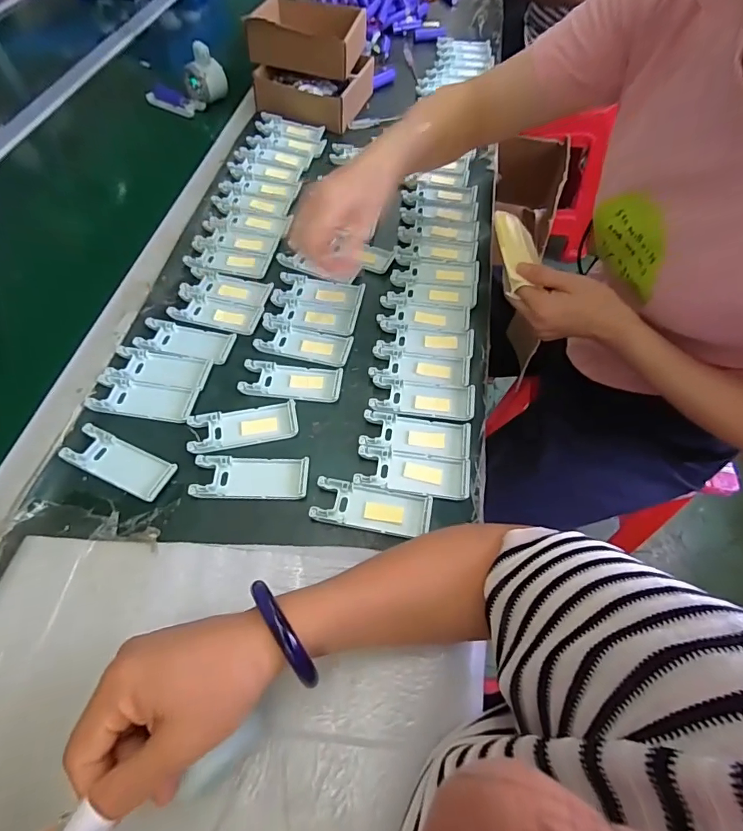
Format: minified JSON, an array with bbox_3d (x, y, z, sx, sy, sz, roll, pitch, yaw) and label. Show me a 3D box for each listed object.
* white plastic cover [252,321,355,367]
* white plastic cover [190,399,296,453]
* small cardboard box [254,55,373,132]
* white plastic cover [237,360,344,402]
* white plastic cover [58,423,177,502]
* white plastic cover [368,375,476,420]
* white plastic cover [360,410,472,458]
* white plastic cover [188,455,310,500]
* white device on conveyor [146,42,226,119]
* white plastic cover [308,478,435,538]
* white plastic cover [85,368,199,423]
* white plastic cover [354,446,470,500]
[{"bbox_3d":[-0.075,-0.080,0.498,0.103,0.006,0.042,11,59,5],"label":"white plastic cover"},{"bbox_3d":[-0.126,0.011,0.442,0.104,0.006,0.043,-11,59,-8],"label":"white plastic cover"},{"bbox_3d":[-0.092,-0.555,0.754,0.164,0.048,0.157,17,60,9],"label":"small cardboard box"},{"bbox_3d":[-0.084,-0.037,0.471,0.103,0.006,0.043,6,58,2],"label":"white plastic cover"},{"bbox_3d":[-0.236,0.043,0.416,0.102,0.006,0.039,22,60,11],"label":"white plastic cover"},{"bbox_3d":[0.053,-0.018,0.460,0.104,0.007,0.043,7,58,3],"label":"white plastic cover"},{"bbox_3d":[0.044,0.019,0.437,0.103,0.007,0.039,9,59,4],"label":"white plastic cover"},{"bbox_3d":[-0.111,0.058,0.414,0.103,0.008,0.040,2,58,-1],"label":"white plastic cover"},{"bbox_3d":[-0.313,-0.559,0.745,0.134,0.078,0.061,-15,60,-11],"label":"white device on conveyor"},{"bbox_3d":[0.000,0.083,0.401,0.104,0.010,0.038,10,59,4],"label":"white plastic cover"},{"bbox_3d":[-0.232,-0.018,0.455,0.103,0.008,0.048,10,59,4],"label":"white plastic cover"},{"bbox_3d":[0.039,0.052,0.417,0.103,0.007,0.040,10,59,5],"label":"white plastic cover"}]

